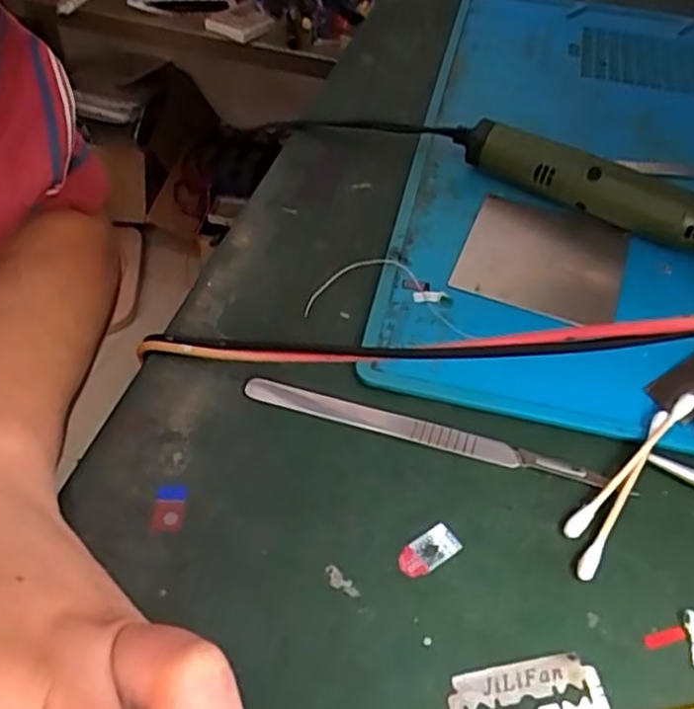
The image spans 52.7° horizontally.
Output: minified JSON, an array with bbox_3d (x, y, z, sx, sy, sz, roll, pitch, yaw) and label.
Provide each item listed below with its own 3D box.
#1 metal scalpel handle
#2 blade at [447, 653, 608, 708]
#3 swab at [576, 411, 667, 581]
[{"bbox_3d":[0.025,0.026,0.242,0.124,0.004,0.009,14,50,10],"label":"metal scalpel handle"},{"bbox_3d":[0.049,0.095,0.189,0.042,0.004,0.023,-7,55,-8],"label":"blade"},{"bbox_3d":[0.090,0.044,0.226,0.005,0.010,0.066,29,54,21],"label":"swab"}]

